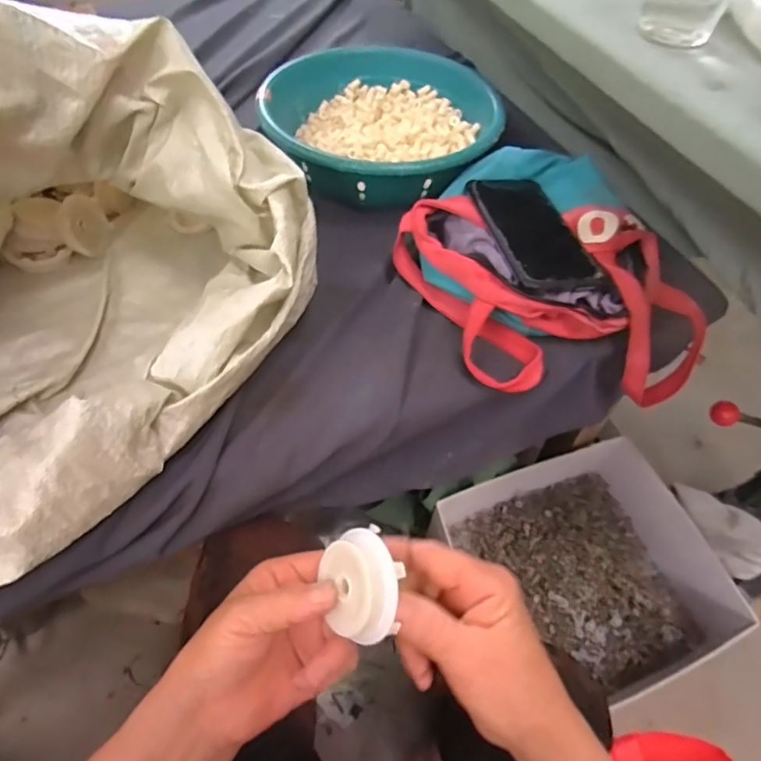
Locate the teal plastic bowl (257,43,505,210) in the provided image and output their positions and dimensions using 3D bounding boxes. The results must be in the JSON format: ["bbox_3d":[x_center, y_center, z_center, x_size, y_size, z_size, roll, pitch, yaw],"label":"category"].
[{"bbox_3d":[0.003,-0.282,0.594,0.233,0.074,0.239,2,54,-2],"label":"teal plastic bowl"}]

